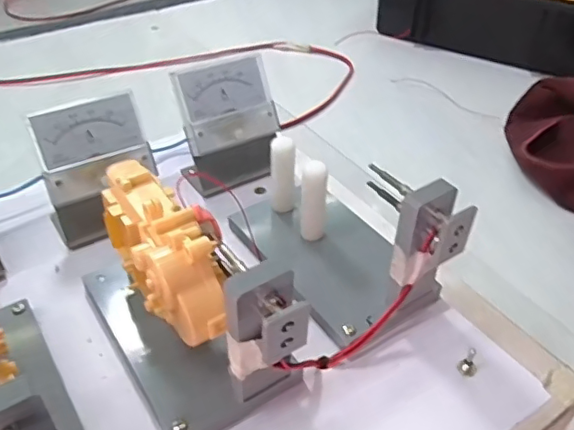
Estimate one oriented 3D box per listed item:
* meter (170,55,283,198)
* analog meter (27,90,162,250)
[{"bbox_3d":[-0.038,-0.061,0.383,0.066,0.072,0.043,-21,45,-24],"label":"meter"},{"bbox_3d":[-0.114,-0.028,0.342,0.066,0.068,0.044,-17,44,-20],"label":"analog meter"}]

